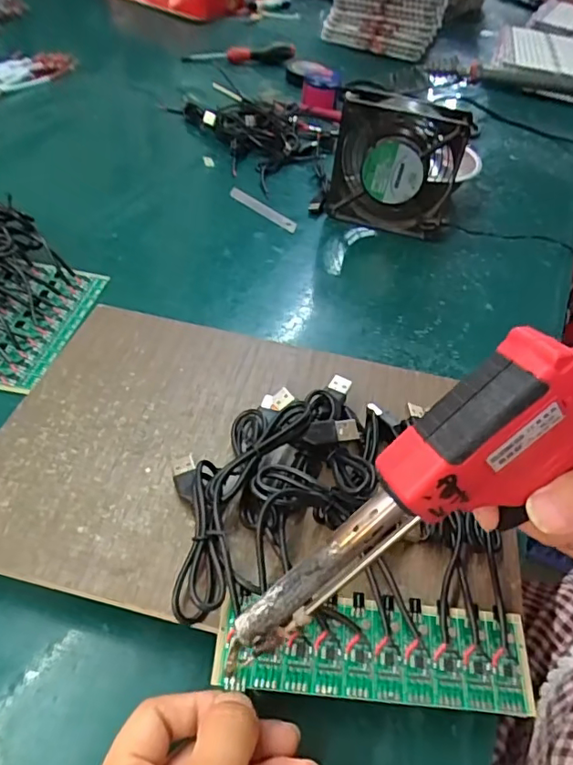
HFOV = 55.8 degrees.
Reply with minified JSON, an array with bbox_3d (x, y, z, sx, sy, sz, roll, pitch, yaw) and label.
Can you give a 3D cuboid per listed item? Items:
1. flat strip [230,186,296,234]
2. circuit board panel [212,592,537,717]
[{"bbox_3d":[-0.026,-0.184,0.575,0.096,0.005,0.016,39,60,22],"label":"flat strip"},{"bbox_3d":[0.040,0.123,0.247,0.141,0.010,0.043,2,46,-2],"label":"circuit board panel"}]

